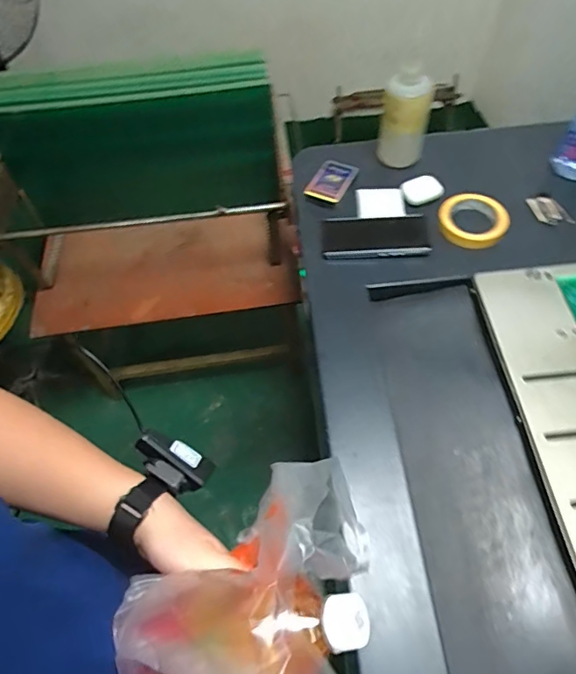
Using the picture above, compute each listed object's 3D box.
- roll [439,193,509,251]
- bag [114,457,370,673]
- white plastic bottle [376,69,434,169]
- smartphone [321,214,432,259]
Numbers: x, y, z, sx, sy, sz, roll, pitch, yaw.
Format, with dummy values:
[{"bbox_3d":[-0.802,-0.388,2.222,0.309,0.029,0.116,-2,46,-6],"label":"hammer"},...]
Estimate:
[{"bbox_3d":[0.291,-0.187,0.779,0.100,0.030,0.099,-2,58,3],"label":"roll"},{"bbox_3d":[-0.034,0.165,0.326,0.169,0.089,0.173,-2,58,3],"label":"bag"},{"bbox_3d":[0.192,-0.359,0.807,0.076,0.148,0.060,9,59,10],"label":"white plastic bottle"},{"bbox_3d":[0.137,-0.160,0.779,0.163,0.005,0.077,-3,63,7],"label":"smartphone"}]

